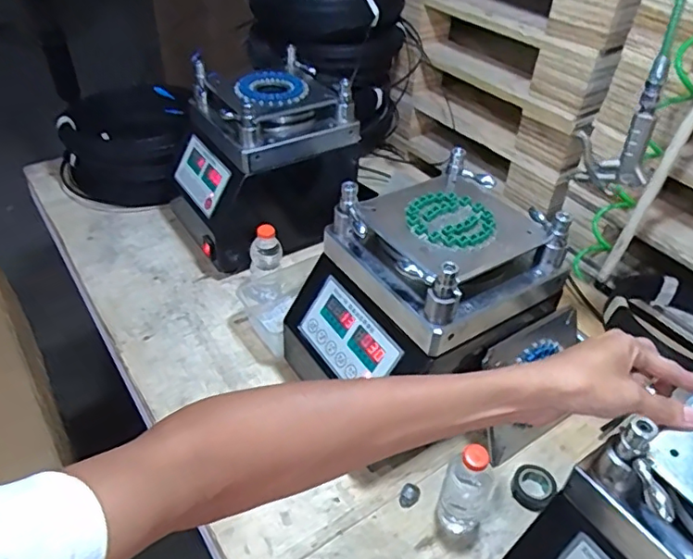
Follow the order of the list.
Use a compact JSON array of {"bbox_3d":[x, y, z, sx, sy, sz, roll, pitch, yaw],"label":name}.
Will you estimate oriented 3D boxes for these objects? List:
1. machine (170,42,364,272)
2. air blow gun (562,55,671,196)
[{"bbox_3d":[-0.152,-0.216,1.009,0.296,0.277,0.278,-19,46,-23],"label":"machine"},{"bbox_3d":[0.338,-0.184,0.684,0.091,0.165,0.020,26,47,25],"label":"air blow gun"}]

